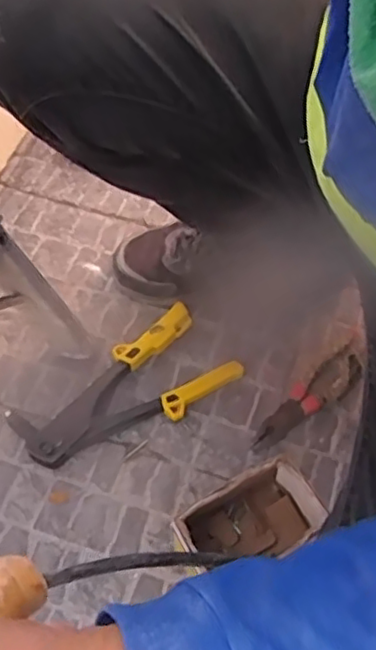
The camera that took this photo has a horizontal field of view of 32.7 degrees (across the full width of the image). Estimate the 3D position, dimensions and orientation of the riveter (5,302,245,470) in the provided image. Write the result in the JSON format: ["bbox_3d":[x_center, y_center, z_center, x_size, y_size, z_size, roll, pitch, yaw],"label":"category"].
[{"bbox_3d":[-0.070,0.078,0.737,0.247,0.030,0.112,-32,66,-20],"label":"riveter"}]

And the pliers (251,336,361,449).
[{"bbox_3d":[0.145,0.083,0.749,0.181,0.023,0.045,-36,67,-21],"label":"pliers"}]

